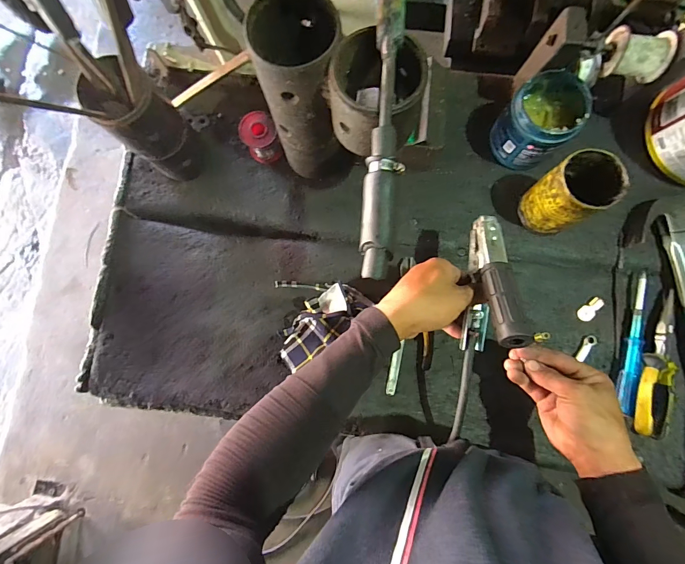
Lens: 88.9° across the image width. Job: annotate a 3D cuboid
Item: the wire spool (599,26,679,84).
[{"bbox_3d":[0.358,-0.278,0.425,0.062,0.043,0.048,7,83,3],"label":"wire spool"}]

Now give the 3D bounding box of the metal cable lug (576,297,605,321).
[{"bbox_3d":[0.355,0.040,0.498,0.039,0.006,0.021,-35,83,-3],"label":"metal cable lug"}]

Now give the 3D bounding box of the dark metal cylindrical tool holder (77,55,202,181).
[{"bbox_3d":[-0.248,-0.199,0.454,0.084,0.175,0.079,41,86,7],"label":"dark metal cylindrical tool holder"}]

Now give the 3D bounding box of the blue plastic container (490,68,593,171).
[{"bbox_3d":[0.270,-0.217,0.478,0.100,0.092,0.090,-41,83,-4],"label":"blue plastic container"}]

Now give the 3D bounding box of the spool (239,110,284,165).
[{"bbox_3d":[-0.119,-0.212,0.517,0.050,0.058,0.052,0,82,2],"label":"spool"}]

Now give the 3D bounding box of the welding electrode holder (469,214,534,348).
[{"bbox_3d":[0.162,-0.002,0.373,0.032,0.041,0.151,-1,53,2],"label":"welding electrode holder"}]

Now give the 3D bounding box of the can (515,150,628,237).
[{"bbox_3d":[0.294,-0.114,0.458,0.071,0.114,0.071,0,82,2],"label":"can"}]

